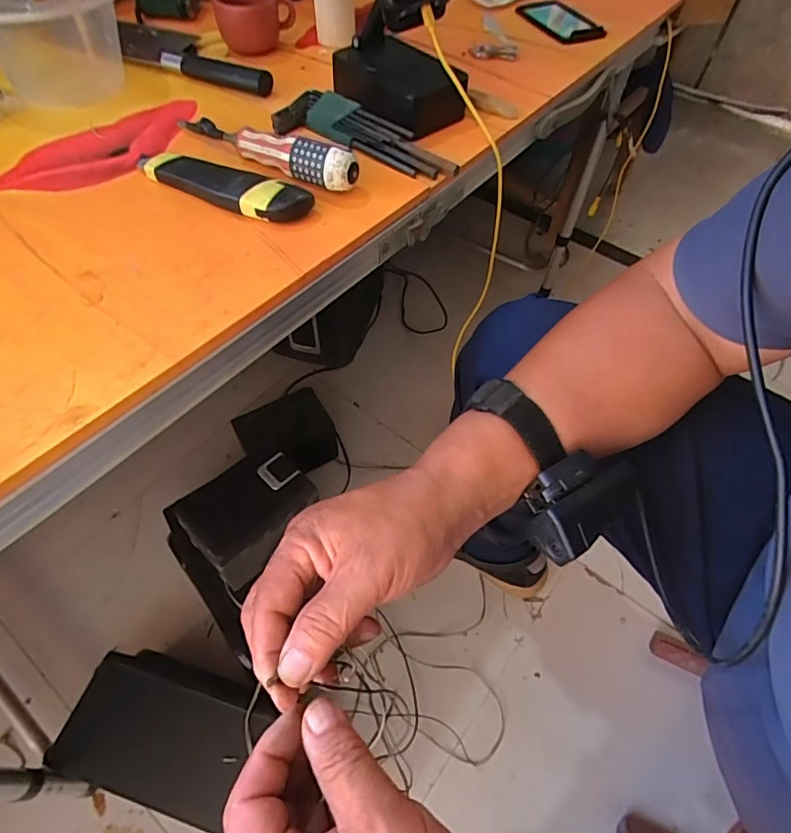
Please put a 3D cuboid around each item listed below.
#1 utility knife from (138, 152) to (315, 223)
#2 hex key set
[{"bbox_3d":[-0.142,-0.185,0.400,0.160,0.023,0.034,23,57,13],"label":"utility knife"},{"bbox_3d":[-0.027,-0.255,0.453,0.177,0.025,0.036,27,58,15],"label":"hex key set"}]

